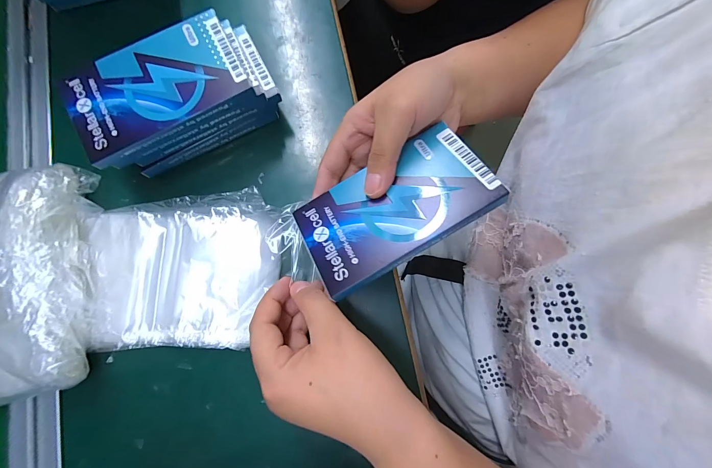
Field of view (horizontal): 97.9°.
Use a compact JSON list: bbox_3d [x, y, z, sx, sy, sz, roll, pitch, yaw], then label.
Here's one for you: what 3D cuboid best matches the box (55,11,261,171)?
[{"bbox_3d":[-0.153,-0.113,0.242,0.130,0.015,0.080,-28,80,-4],"label":"box"}]

